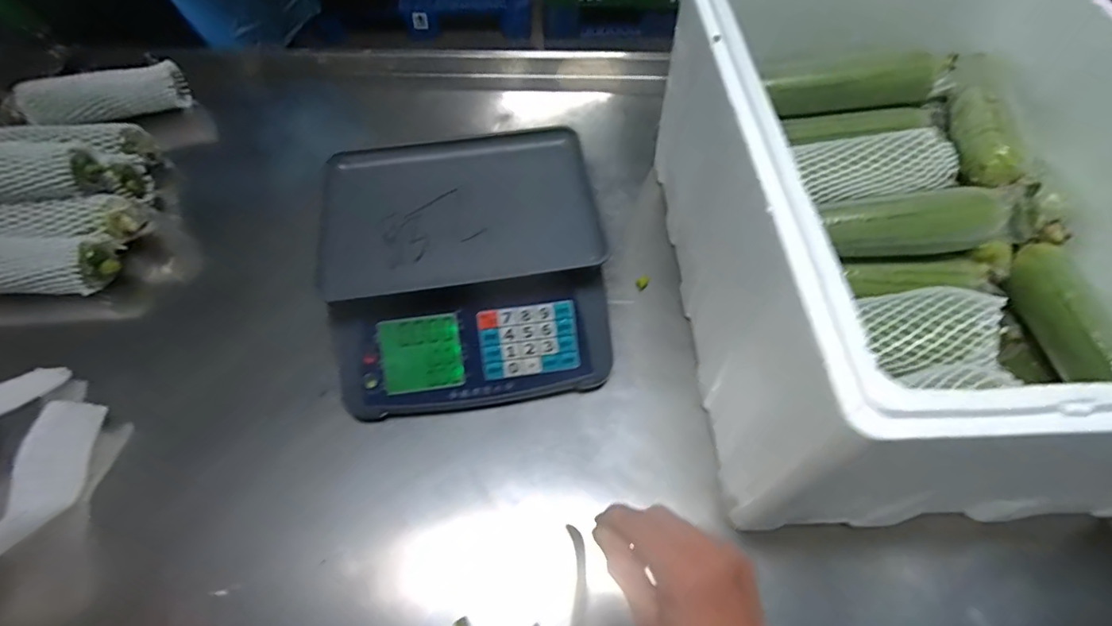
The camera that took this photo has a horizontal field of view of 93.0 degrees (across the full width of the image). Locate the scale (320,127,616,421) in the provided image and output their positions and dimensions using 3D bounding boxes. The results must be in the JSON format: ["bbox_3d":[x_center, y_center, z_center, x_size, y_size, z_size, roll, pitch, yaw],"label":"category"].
[{"bbox_3d":[-0.106,-0.059,0.661,0.313,0.137,0.317,-8,58,-6],"label":"scale"}]

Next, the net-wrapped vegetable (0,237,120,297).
[{"bbox_3d":[-0.686,-0.062,0.655,0.244,0.058,0.072,-2,58,-2],"label":"net-wrapped vegetable"}]

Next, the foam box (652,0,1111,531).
[{"bbox_3d":[0.378,-0.099,0.594,0.429,0.312,0.577,-2,58,-2],"label":"foam box"}]

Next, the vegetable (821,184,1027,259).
[{"bbox_3d":[0.397,-0.100,0.562,0.223,0.054,0.058,-4,58,-3],"label":"vegetable"}]

